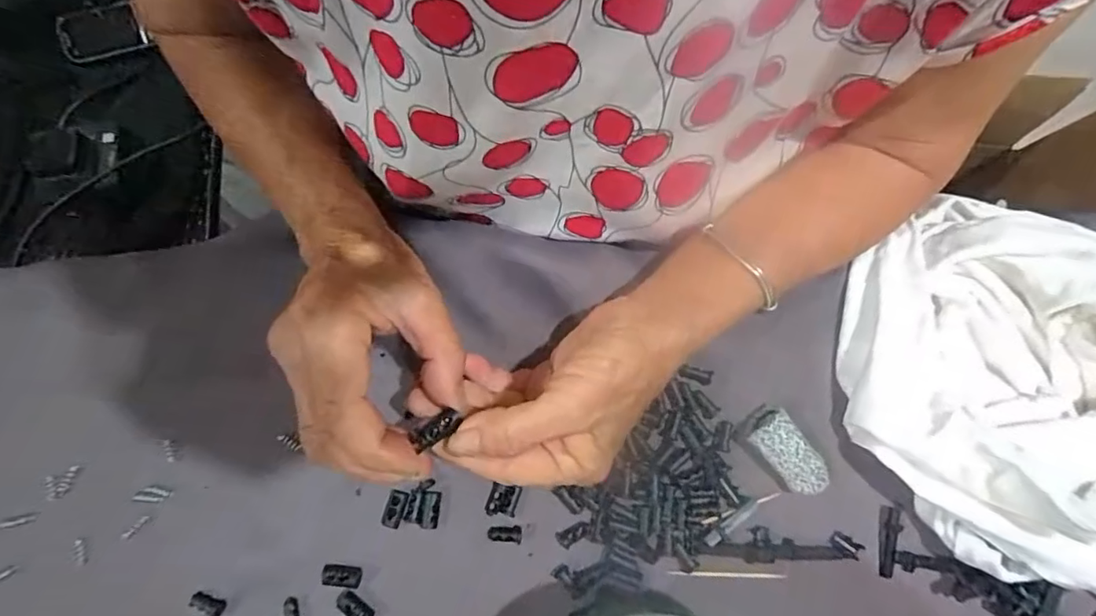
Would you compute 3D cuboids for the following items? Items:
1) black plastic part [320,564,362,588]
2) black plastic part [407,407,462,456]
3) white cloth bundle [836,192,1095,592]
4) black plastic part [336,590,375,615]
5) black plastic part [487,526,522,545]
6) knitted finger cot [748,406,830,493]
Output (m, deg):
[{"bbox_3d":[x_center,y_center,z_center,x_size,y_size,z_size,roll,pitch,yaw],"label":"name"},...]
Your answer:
[{"bbox_3d":[-0.107,0.138,0.273,0.020,0.008,0.010,7,76,2],"label":"black plastic part"},{"bbox_3d":[-0.051,0.055,0.237,0.023,0.008,0.011,-33,76,-9],"label":"black plastic part"},{"bbox_3d":[0.257,0.033,0.273,0.183,0.062,0.190,0,76,0],"label":"white cloth bundle"},{"bbox_3d":[-0.098,0.152,0.269,0.020,0.009,0.009,36,79,9],"label":"black plastic part"},{"bbox_3d":[-0.023,0.120,0.279,0.018,0.004,0.008,2,76,1],"label":"black plastic part"},{"bbox_3d":[0.128,0.078,0.282,0.024,0.014,0.044,-35,78,-8],"label":"knitted finger cot"}]

